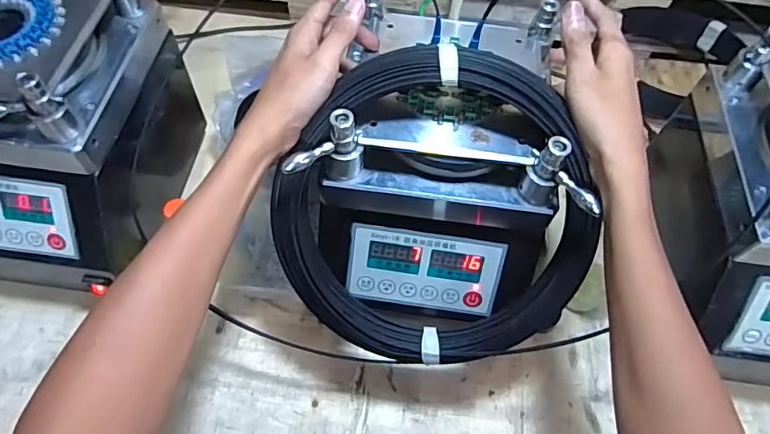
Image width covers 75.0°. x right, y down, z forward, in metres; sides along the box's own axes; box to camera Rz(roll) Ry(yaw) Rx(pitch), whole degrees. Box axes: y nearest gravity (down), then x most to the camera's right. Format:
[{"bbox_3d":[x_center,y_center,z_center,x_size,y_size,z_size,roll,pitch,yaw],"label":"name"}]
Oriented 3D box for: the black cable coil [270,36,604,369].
[{"bbox_3d":[0.051,0.006,0.448,0.282,0.278,0.041,37,19,-9],"label":"black cable coil"}]

